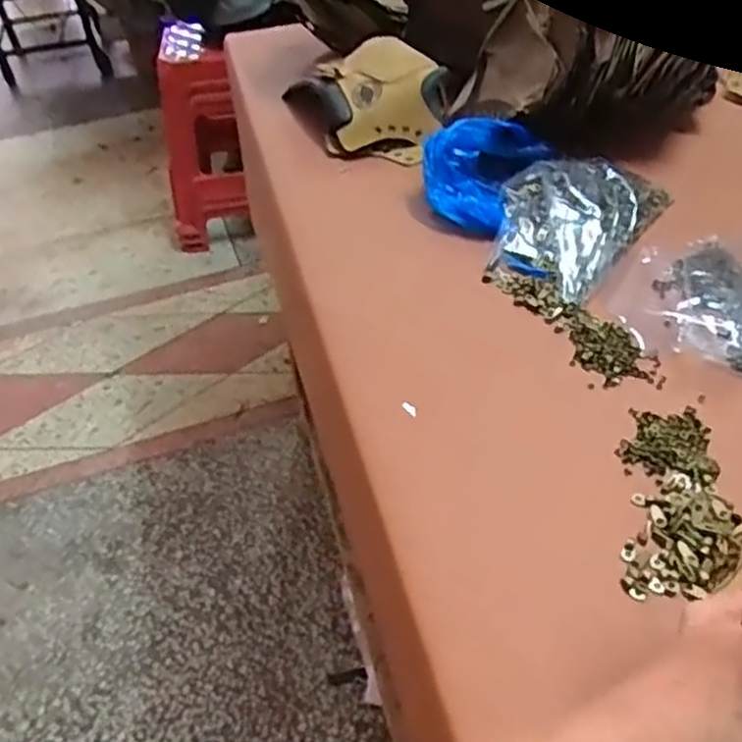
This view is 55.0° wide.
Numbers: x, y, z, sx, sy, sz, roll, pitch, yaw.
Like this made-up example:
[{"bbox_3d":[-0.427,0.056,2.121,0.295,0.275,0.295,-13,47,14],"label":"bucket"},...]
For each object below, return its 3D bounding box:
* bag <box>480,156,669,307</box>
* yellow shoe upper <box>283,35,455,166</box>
[{"bbox_3d":[0.204,-0.145,0.702,0.162,0.037,0.194,13,50,14],"label":"bag"},{"bbox_3d":[-0.013,-0.330,0.875,0.211,0.093,0.147,2,48,4],"label":"yellow shoe upper"}]

